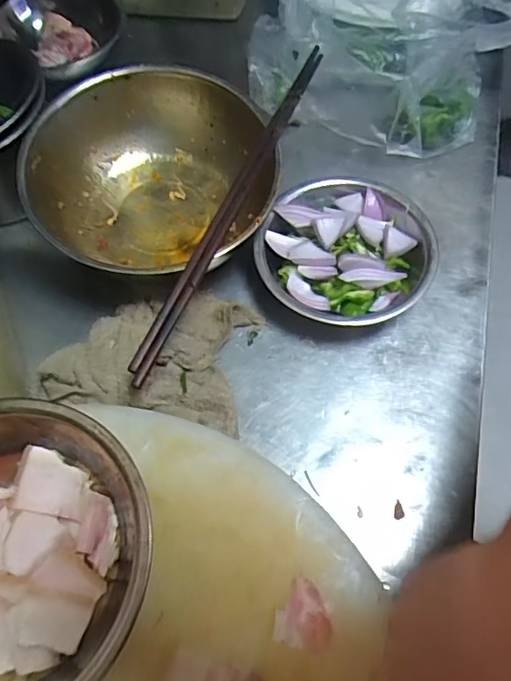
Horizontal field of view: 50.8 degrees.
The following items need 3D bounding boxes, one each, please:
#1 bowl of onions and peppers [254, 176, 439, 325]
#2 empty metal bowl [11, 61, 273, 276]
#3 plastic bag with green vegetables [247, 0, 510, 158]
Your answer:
[{"bbox_3d":[0.086,-0.082,0.530,0.161,0.054,0.169,-1,63,2],"label":"bowl of onions and peppers"},{"bbox_3d":[-0.107,-0.160,0.546,0.209,0.096,0.238,32,68,17],"label":"empty metal bowl"},{"bbox_3d":[0.150,-0.319,0.622,0.306,0.125,0.253,17,65,10],"label":"plastic bag with green vegetables"}]

